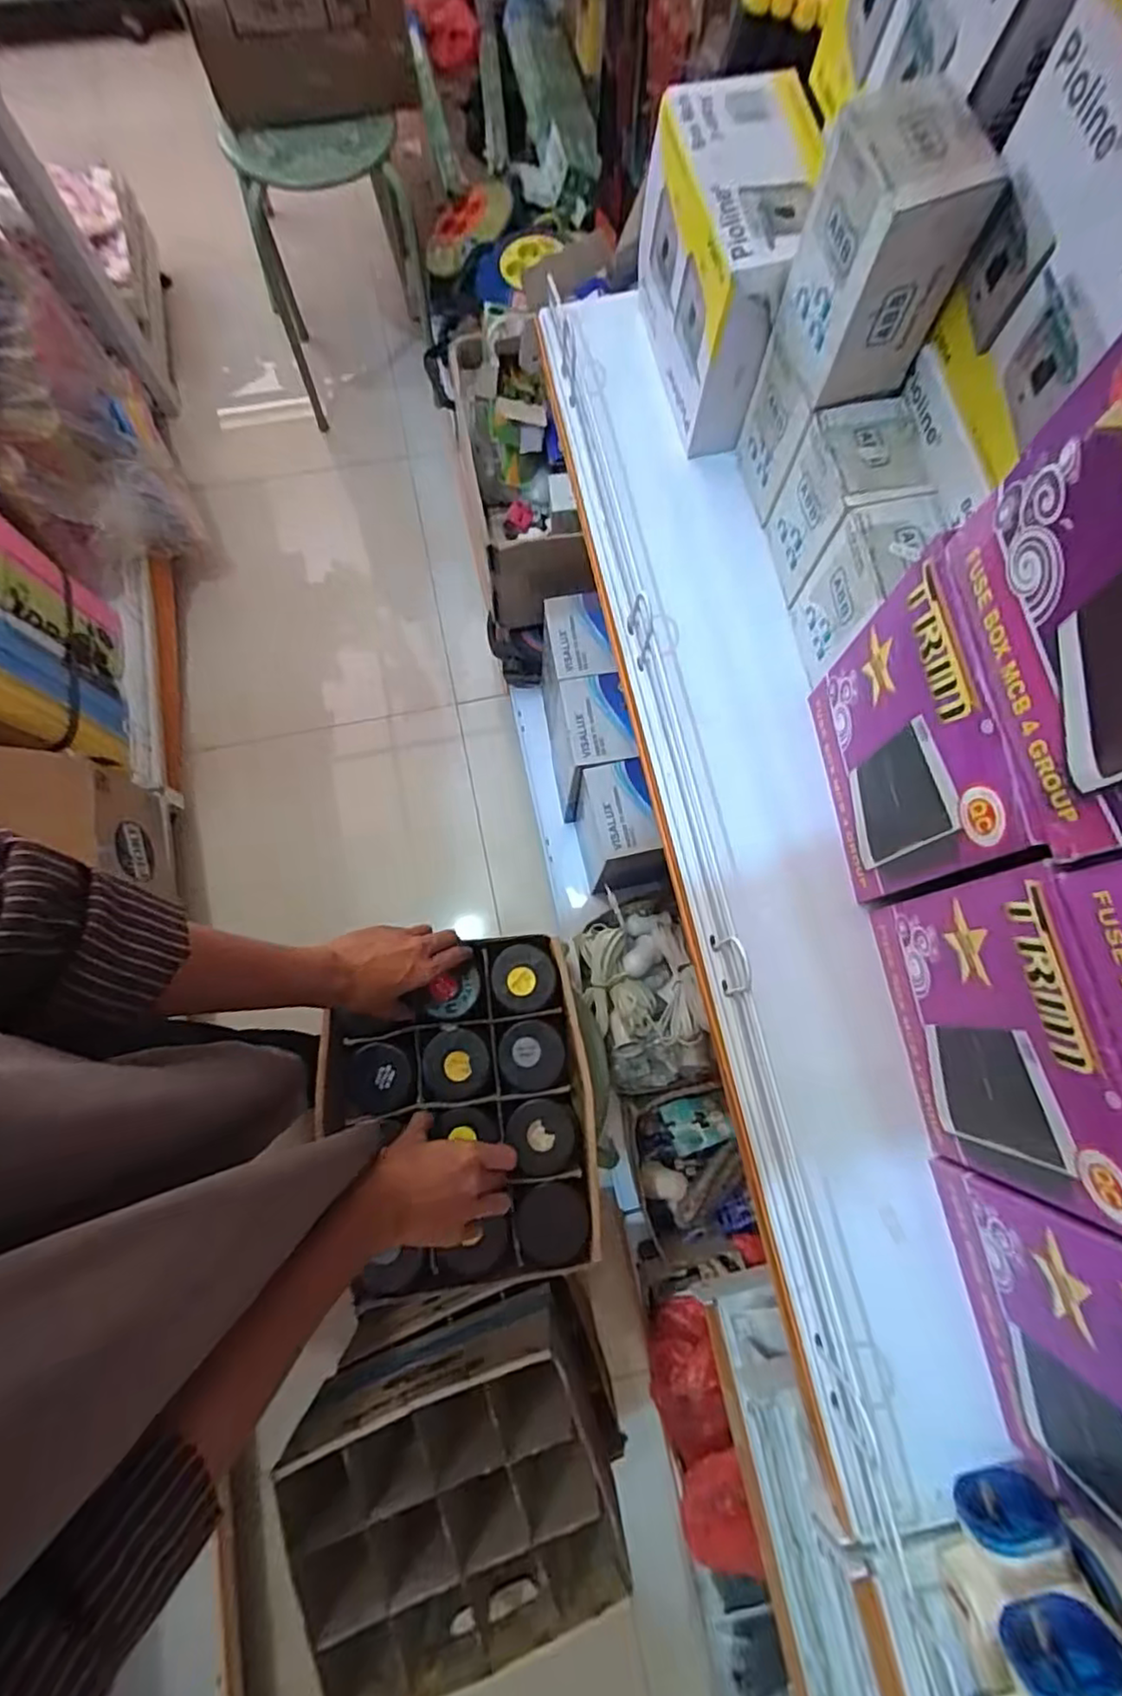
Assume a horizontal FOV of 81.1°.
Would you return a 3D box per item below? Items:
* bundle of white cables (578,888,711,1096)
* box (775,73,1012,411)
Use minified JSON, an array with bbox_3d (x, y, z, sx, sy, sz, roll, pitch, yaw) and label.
[{"bbox_3d":[0.121,0.218,0.979,0.154,0.111,0.268,-10,77,-4],"label":"bundle of white cables"},{"bbox_3d":[0.173,-0.325,0.365,0.058,0.114,0.080,-22,78,-7],"label":"box"}]

